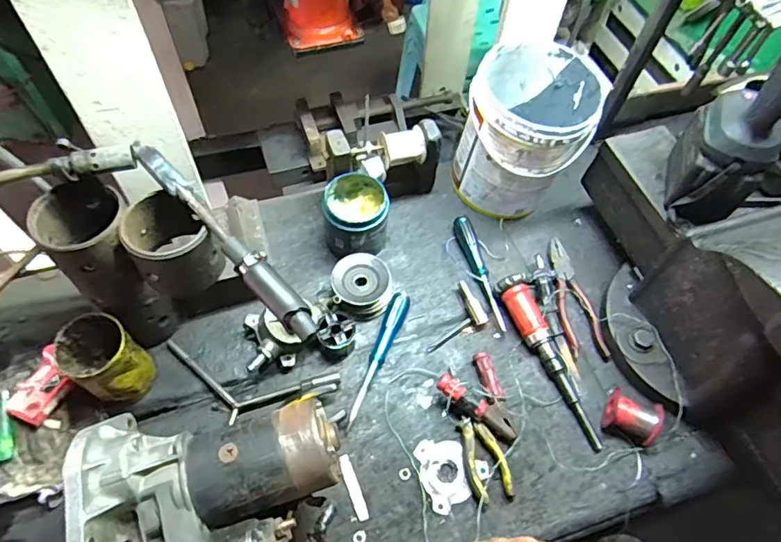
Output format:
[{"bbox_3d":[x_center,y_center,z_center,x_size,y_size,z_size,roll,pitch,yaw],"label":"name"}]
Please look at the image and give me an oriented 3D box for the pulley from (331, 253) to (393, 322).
[{"bbox_3d":[-0.040,0.022,0.730,0.082,0.046,0.085,1,58,-2],"label":"pulley"}]

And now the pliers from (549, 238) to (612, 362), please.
[{"bbox_3d":[0.265,0.036,0.751,0.057,0.011,0.190,-2,58,-4],"label":"pliers"}]

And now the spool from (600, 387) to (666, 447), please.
[{"bbox_3d":[0.306,0.183,0.650,0.067,0.050,0.056,23,59,11],"label":"spool"}]

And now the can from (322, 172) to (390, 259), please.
[{"bbox_3d":[-0.048,-0.077,0.754,0.087,0.103,0.085,1,58,-2],"label":"can"}]

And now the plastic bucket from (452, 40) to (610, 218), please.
[{"bbox_3d":[0.197,-0.197,0.783,0.167,0.212,0.171,1,58,-2],"label":"plastic bucket"}]

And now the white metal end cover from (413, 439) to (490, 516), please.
[{"bbox_3d":[0.076,0.242,0.635,0.078,0.010,0.082,-18,60,-14],"label":"white metal end cover"}]

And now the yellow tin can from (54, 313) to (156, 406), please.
[{"bbox_3d":[-0.336,0.105,0.614,0.085,0.101,0.075,33,62,17],"label":"yellow tin can"}]

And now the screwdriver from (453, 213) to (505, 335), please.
[{"bbox_3d":[0.135,-0.003,0.759,0.026,0.029,0.182,-15,60,-12],"label":"screwdriver"}]

